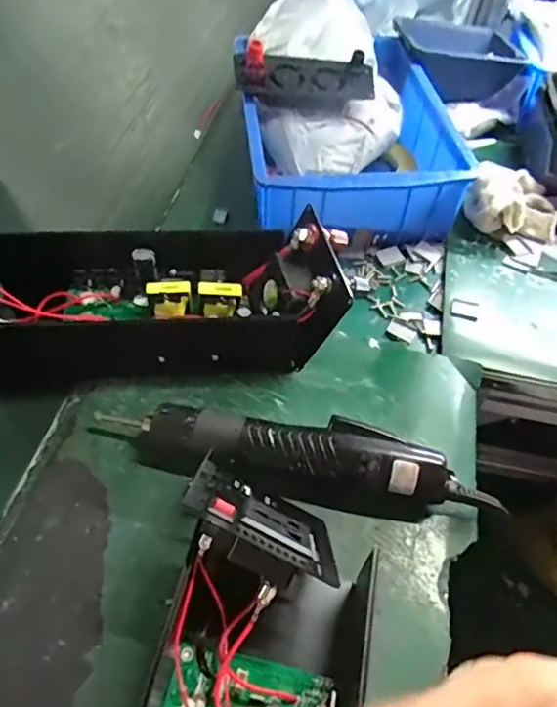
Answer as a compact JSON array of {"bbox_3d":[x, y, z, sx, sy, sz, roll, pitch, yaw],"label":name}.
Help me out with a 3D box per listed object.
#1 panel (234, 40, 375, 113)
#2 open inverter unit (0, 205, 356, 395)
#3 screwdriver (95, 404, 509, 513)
[{"bbox_3d":[0.027,-0.279,0.551,0.139,0.043,0.049,1,51,-1],"label":"panel"},{"bbox_3d":[-0.110,-0.043,0.429,0.314,0.080,0.116,-4,51,-5],"label":"open inverter unit"},{"bbox_3d":[0.008,0.068,0.367,0.265,0.037,0.043,9,51,6],"label":"screwdriver"}]

